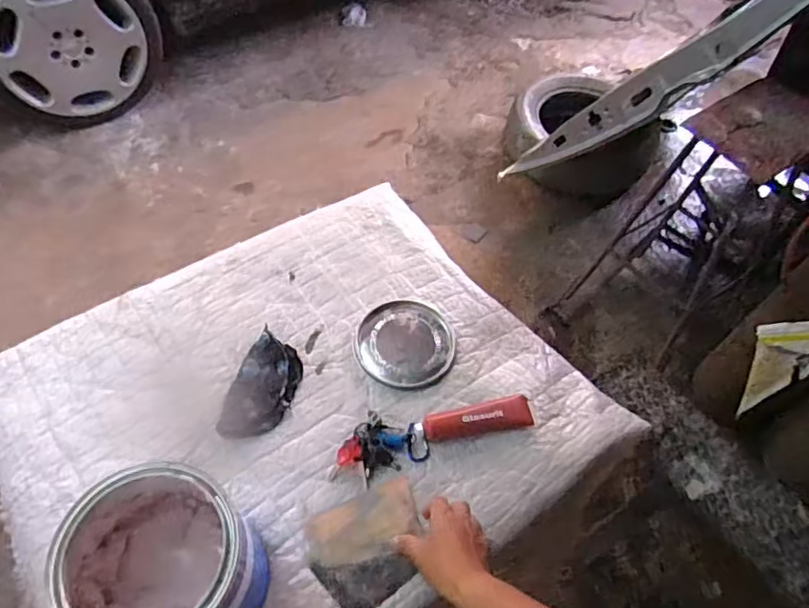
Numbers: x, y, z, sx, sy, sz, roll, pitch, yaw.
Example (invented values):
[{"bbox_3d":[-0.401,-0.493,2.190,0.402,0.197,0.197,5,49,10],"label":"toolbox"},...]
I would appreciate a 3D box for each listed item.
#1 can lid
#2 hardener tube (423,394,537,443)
[{"bbox_3d":[0.002,0.059,0.880,0.146,0.008,0.142,2,56,-3],"label":"can lid"},{"bbox_3d":[0.106,0.154,0.815,0.164,0.030,0.050,-8,57,-9],"label":"hardener tube"}]

